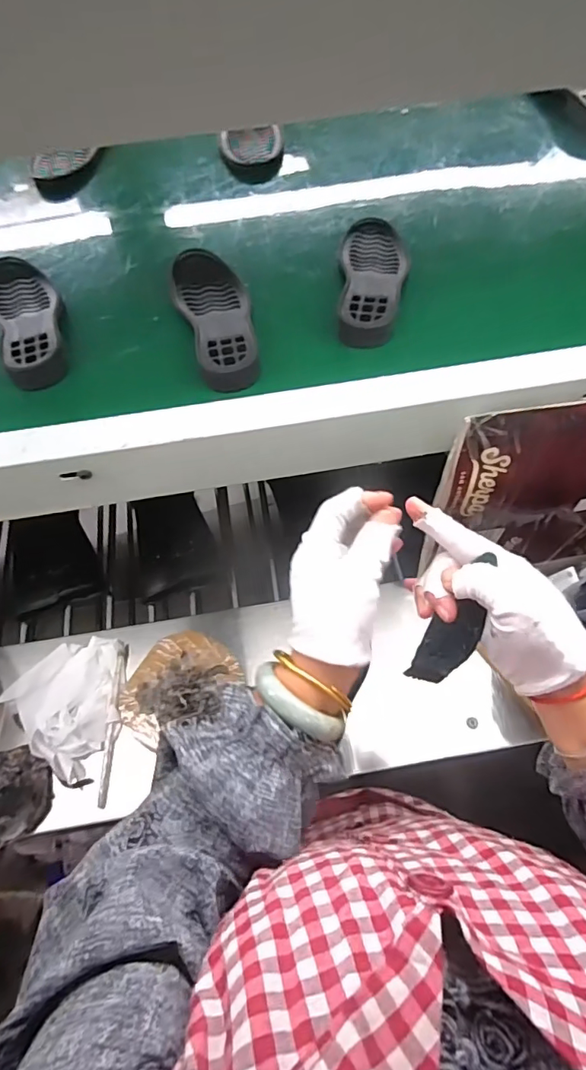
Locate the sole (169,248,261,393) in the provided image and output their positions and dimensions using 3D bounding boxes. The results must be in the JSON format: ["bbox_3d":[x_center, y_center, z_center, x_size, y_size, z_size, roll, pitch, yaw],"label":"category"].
[{"bbox_3d":[-0.078,-0.222,0.513,0.072,0.025,0.187,-13,61,-5],"label":"sole"}]

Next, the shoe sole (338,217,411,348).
[{"bbox_3d":[0.084,-0.272,0.532,0.070,0.023,0.188,6,61,5],"label":"shoe sole"}]

